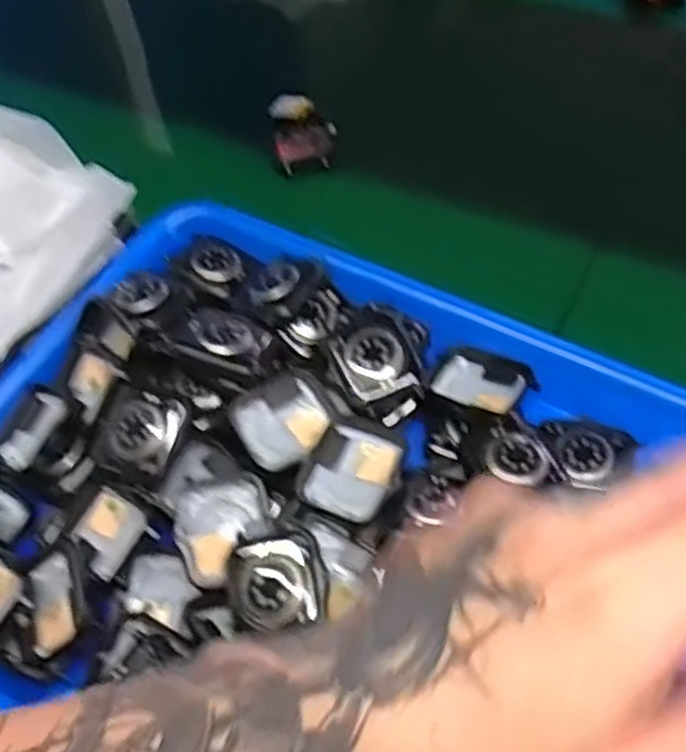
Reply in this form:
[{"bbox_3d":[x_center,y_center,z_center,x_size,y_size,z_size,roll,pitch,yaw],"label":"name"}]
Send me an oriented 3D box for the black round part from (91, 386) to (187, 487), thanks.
[{"bbox_3d":[-0.087,0.024,0.335,0.036,0.010,0.036,19,66,13],"label":"black round part"}]

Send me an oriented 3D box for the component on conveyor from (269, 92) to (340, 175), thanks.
[{"bbox_3d":[-0.023,-0.147,0.480,0.037,0.016,0.056,-14,56,-2],"label":"component on conveyor"}]

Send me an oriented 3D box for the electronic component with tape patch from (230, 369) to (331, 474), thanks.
[{"bbox_3d":[-0.025,0.019,0.343,0.040,0.012,0.041,-31,58,-13],"label":"electronic component with tape patch"}]

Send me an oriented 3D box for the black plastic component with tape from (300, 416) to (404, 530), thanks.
[{"bbox_3d":[0.004,0.039,0.329,0.035,0.010,0.041,17,60,18],"label":"black plastic component with tape"}]

